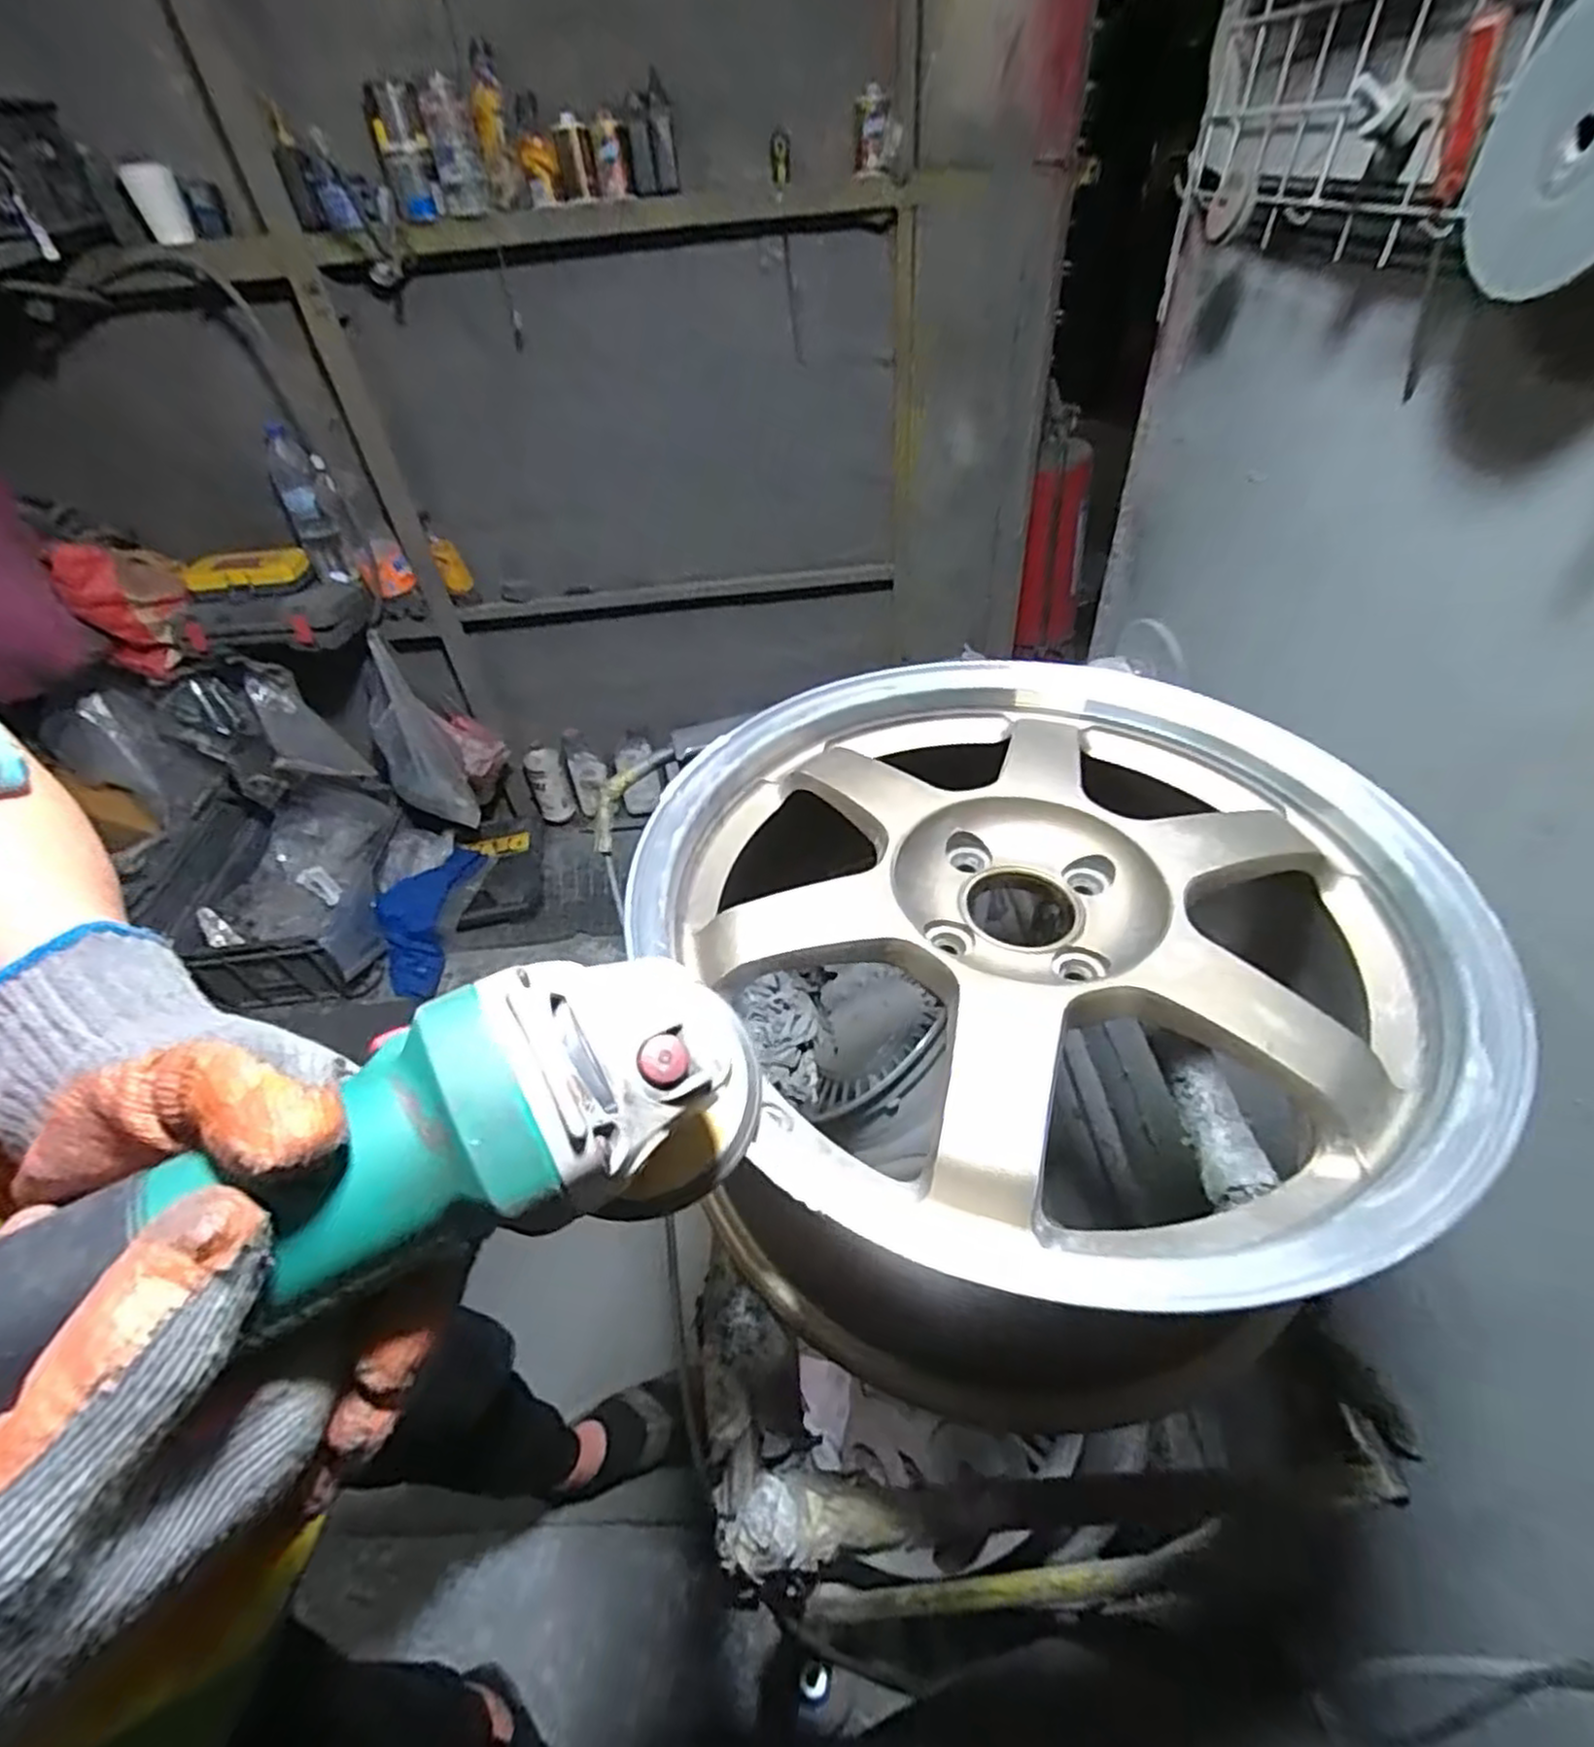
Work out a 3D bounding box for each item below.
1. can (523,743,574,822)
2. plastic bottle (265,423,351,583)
[{"bbox_3d":[-0.596,-0.214,1.794,0.080,0.204,0.062,-23,46,-18],"label":"can"},{"bbox_3d":[-0.896,-0.659,1.374,0.065,0.248,0.080,-26,48,-21],"label":"plastic bottle"}]

